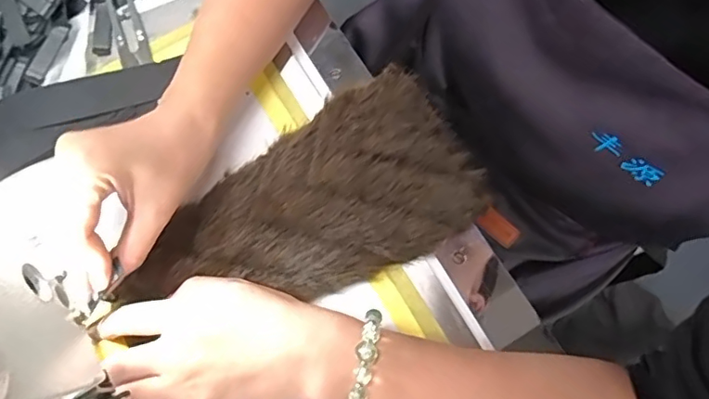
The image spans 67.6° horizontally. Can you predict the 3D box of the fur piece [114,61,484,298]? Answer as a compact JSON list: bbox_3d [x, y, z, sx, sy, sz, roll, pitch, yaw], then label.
[{"bbox_3d":[-0.029,0.010,0.345,0.223,0.020,0.119,-32,73,-11],"label":"fur piece"}]

